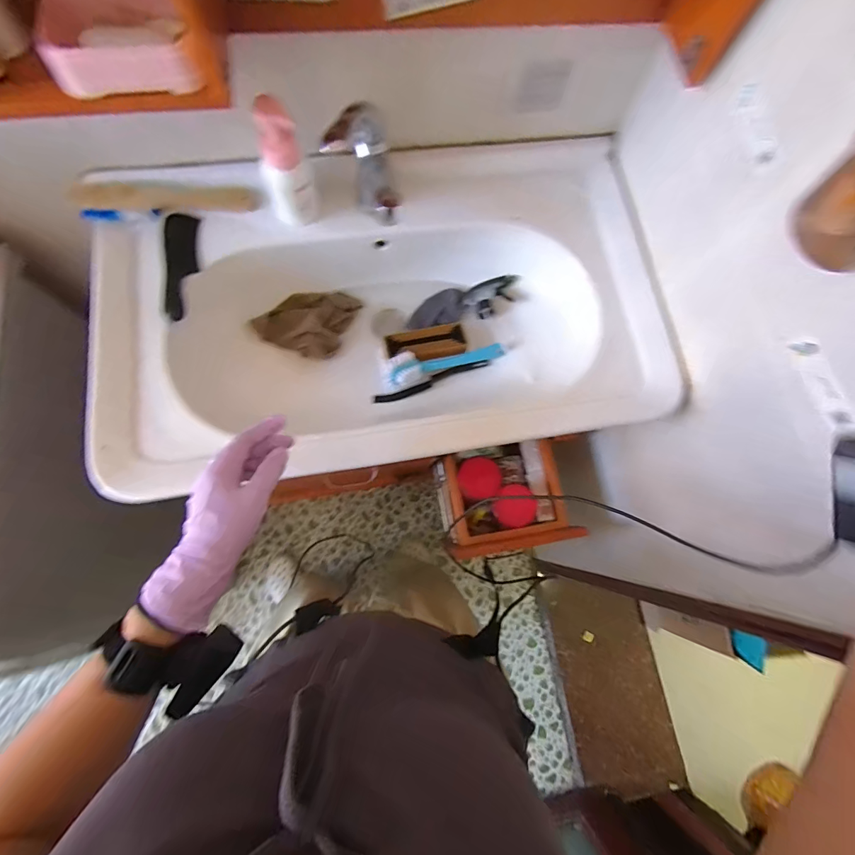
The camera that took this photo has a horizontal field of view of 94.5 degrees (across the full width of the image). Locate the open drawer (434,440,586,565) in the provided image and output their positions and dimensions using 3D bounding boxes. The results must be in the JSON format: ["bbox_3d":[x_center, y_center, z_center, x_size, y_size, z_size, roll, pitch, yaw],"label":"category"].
[{"bbox_3d":[0.154,0.140,0.795,0.245,0.094,0.202,-10,77,-8],"label":"open drawer"}]

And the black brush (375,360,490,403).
[{"bbox_3d":[0.010,-0.077,0.665,0.201,0.020,0.023,-21,78,-10],"label":"black brush"}]

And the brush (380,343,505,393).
[{"bbox_3d":[0.027,-0.115,0.658,0.214,0.039,0.050,-19,78,-10],"label":"brush"}]

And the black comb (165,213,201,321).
[{"bbox_3d":[-0.359,-0.238,0.575,0.040,0.016,0.170,-5,76,-3],"label":"black comb"}]

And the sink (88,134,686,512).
[{"bbox_3d":[-0.066,-0.171,0.630,0.807,0.188,0.464,-9,77,-7],"label":"sink"}]

